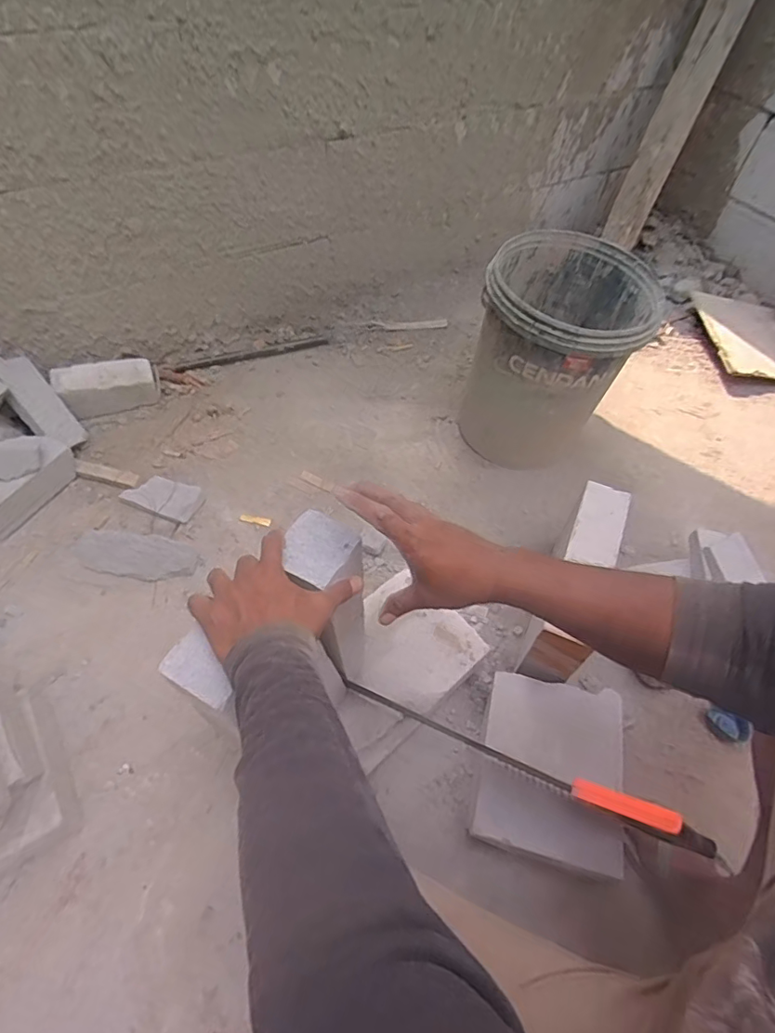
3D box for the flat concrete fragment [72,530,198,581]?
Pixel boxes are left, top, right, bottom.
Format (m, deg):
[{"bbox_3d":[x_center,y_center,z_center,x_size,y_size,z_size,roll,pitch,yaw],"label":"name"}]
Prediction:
[{"bbox_3d":[-0.436,0.064,0.910,0.198,0.080,0.023,9,21,-7],"label":"flat concrete fragment"}]

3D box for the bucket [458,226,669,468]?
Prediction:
[{"bbox_3d":[0.319,-0.317,1.057,0.279,0.352,0.302,2,54,-3],"label":"bucket"}]

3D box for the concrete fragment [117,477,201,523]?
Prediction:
[{"bbox_3d":[-0.434,-0.040,1.024,0.148,0.029,0.084,19,55,9],"label":"concrete fragment"}]

